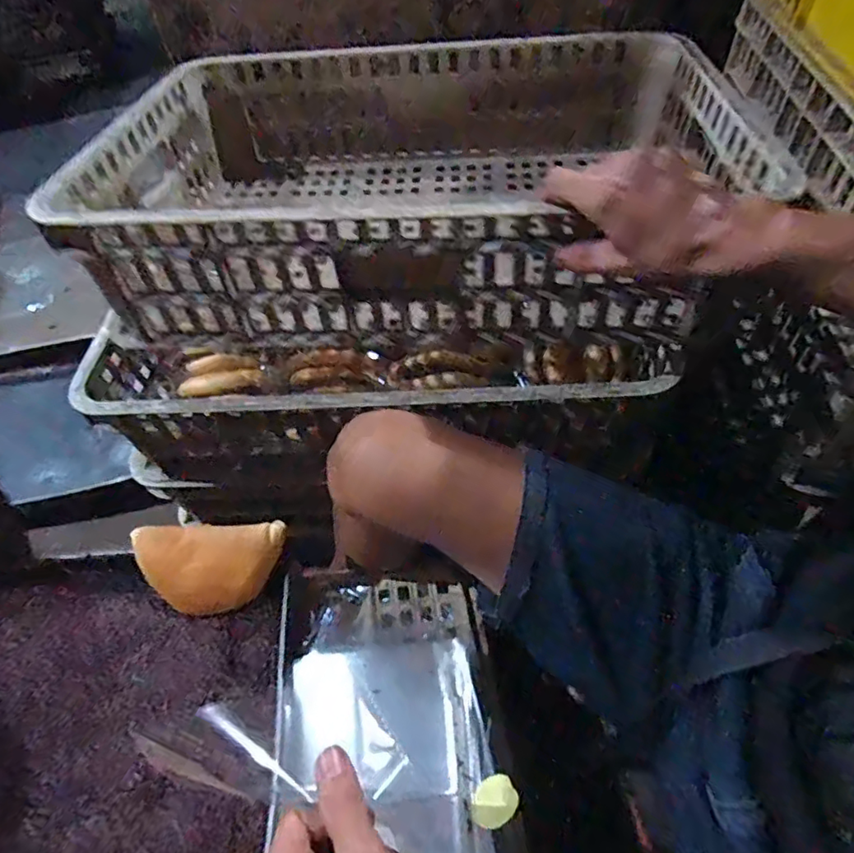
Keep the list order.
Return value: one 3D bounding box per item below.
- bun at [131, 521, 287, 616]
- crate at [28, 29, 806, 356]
[{"bbox_3d":[-0.204,0.131,0.524,0.140,0.037,0.071,-4,52,2],"label":"bun"},{"bbox_3d":[-0.015,-0.275,0.601,0.580,0.160,0.432,0,52,5],"label":"crate"}]

